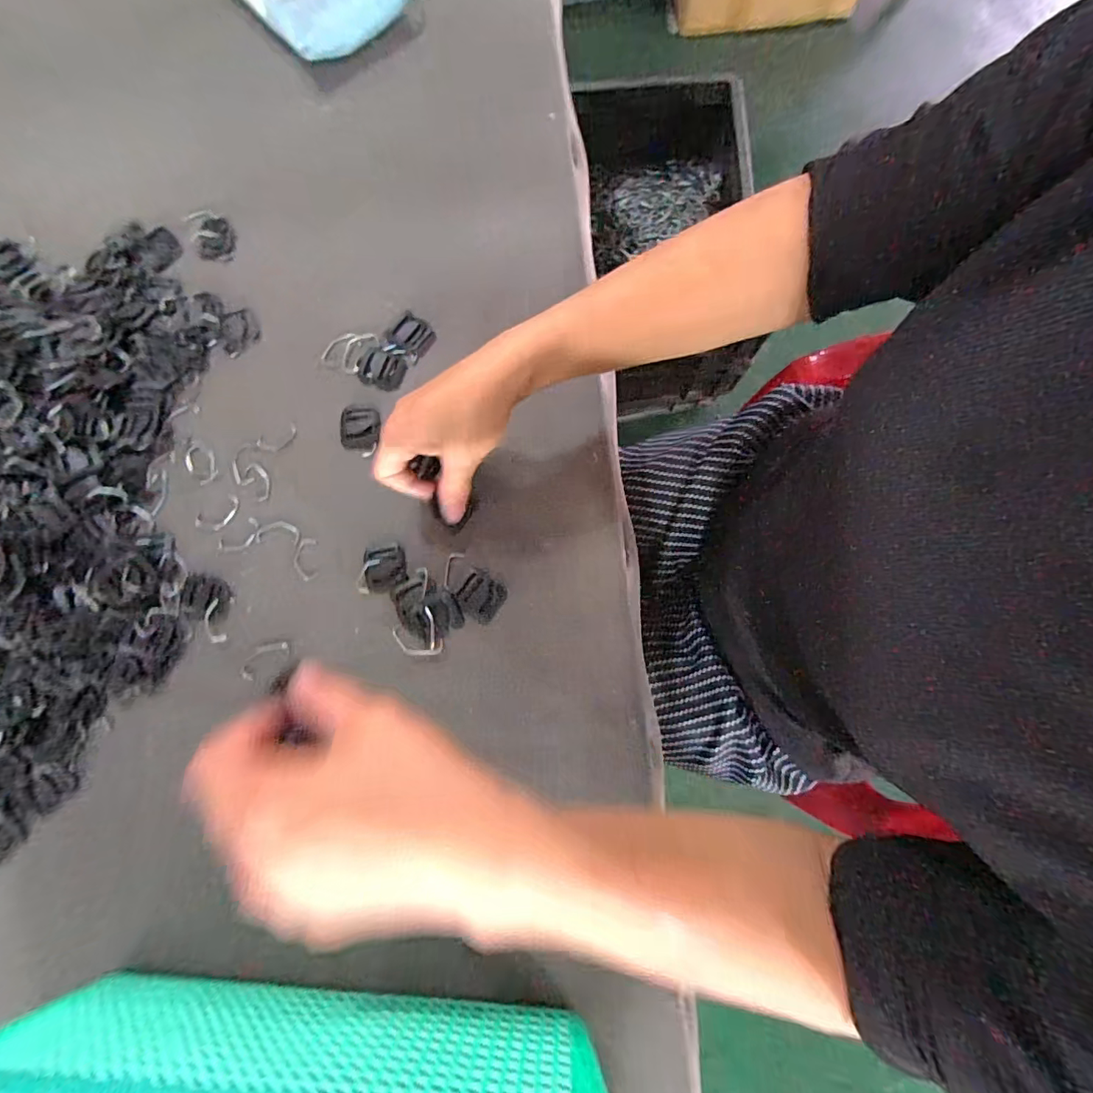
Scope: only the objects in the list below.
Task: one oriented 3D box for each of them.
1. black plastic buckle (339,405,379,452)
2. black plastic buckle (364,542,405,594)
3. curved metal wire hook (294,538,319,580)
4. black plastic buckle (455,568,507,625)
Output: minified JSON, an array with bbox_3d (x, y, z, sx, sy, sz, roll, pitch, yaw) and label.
[{"bbox_3d":[-0.151,-0.096,0.397,0.029,0.006,0.038,2,79,-1],"label":"black plastic buckle"},{"bbox_3d":[-0.123,0.016,0.373,0.030,0.004,0.036,-6,79,-2],"label":"black plastic buckle"},{"bbox_3d":[-0.186,0.009,0.380,0.019,0.004,0.033,-9,79,-3],"label":"curved metal wire hook"},{"bbox_3d":[-0.049,0.037,0.370,0.033,0.005,0.031,41,81,7],"label":"black plastic buckle"}]

